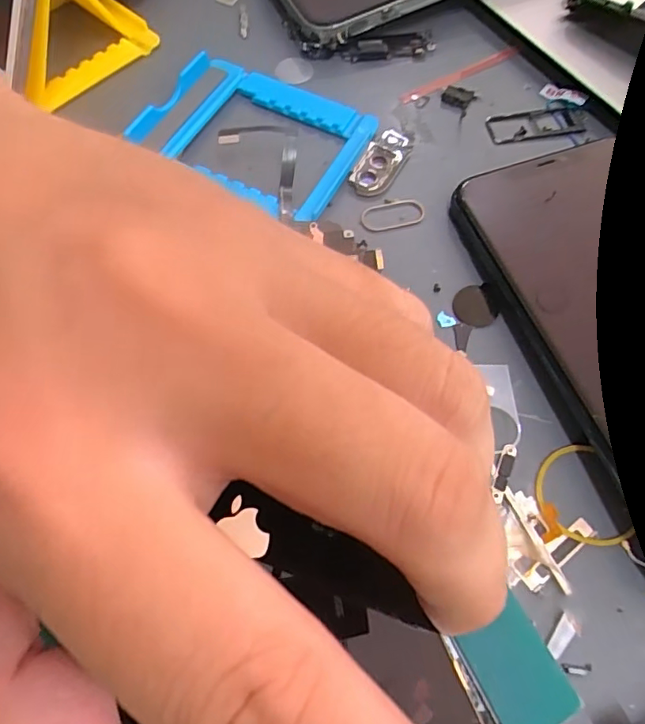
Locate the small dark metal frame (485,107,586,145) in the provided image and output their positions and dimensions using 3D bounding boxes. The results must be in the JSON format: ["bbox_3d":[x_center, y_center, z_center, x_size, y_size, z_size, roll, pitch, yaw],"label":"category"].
[{"bbox_3d":[0.089,-0.100,0.221,0.040,0.004,0.016,-8,65,-5],"label":"small dark metal frame"}]

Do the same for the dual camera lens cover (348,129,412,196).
[{"bbox_3d":[0.024,-0.080,0.209,0.016,0.004,0.034,25,66,10],"label":"dual camera lens cover"}]

